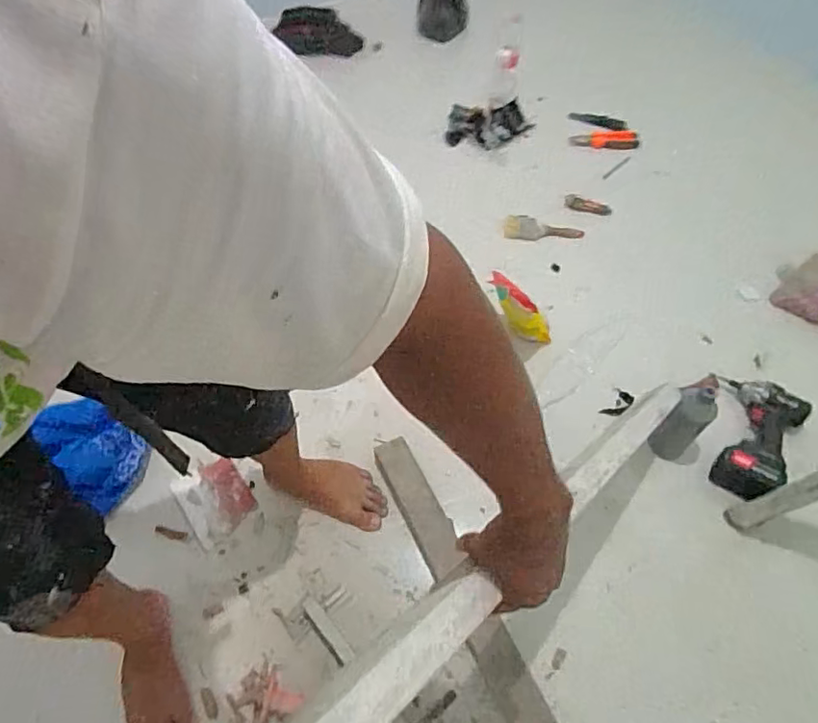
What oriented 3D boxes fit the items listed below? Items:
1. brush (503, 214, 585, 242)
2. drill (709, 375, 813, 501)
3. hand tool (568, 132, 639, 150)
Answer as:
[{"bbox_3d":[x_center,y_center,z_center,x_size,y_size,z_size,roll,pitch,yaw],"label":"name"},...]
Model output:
[{"bbox_3d":[0.346,-0.334,1.476,0.196,0.025,0.074,10,59,10],"label":"brush"},{"bbox_3d":[0.690,0.149,1.129,0.164,0.095,0.273,18,60,14],"label":"drill"},{"bbox_3d":[0.560,-0.633,1.653,0.190,0.031,0.054,5,59,5],"label":"hand tool"}]

